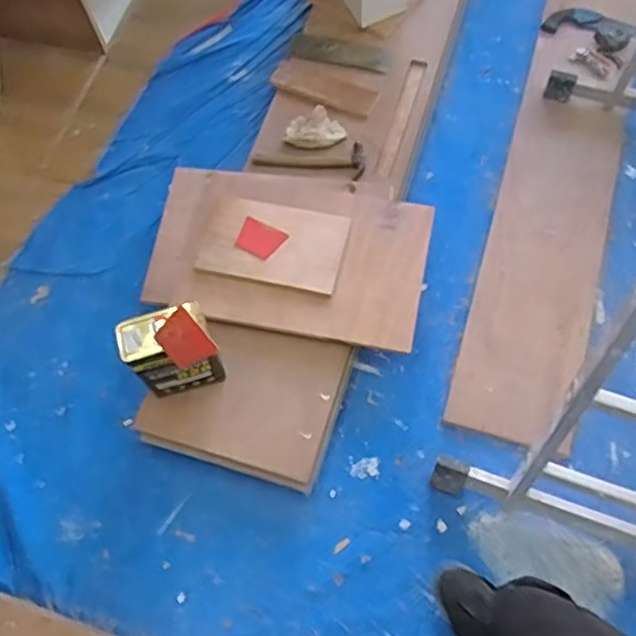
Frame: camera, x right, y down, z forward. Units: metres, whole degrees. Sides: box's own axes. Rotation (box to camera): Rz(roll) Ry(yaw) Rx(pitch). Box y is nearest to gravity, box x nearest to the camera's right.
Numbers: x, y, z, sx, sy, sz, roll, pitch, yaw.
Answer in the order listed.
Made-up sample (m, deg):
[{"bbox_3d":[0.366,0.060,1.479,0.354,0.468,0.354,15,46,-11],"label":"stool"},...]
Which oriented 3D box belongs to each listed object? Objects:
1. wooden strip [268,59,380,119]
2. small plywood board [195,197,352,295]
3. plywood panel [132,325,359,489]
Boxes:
[{"bbox_3d":[0.022,-0.632,1.822,0.278,0.025,0.109,23,69,4],"label":"wooden strip"},{"bbox_3d":[-0.104,-0.177,1.595,0.327,0.015,0.212,11,68,9],"label":"small plywood board"},{"bbox_3d":[-0.158,0.173,1.507,0.409,0.039,0.330,17,78,2],"label":"plywood panel"}]

